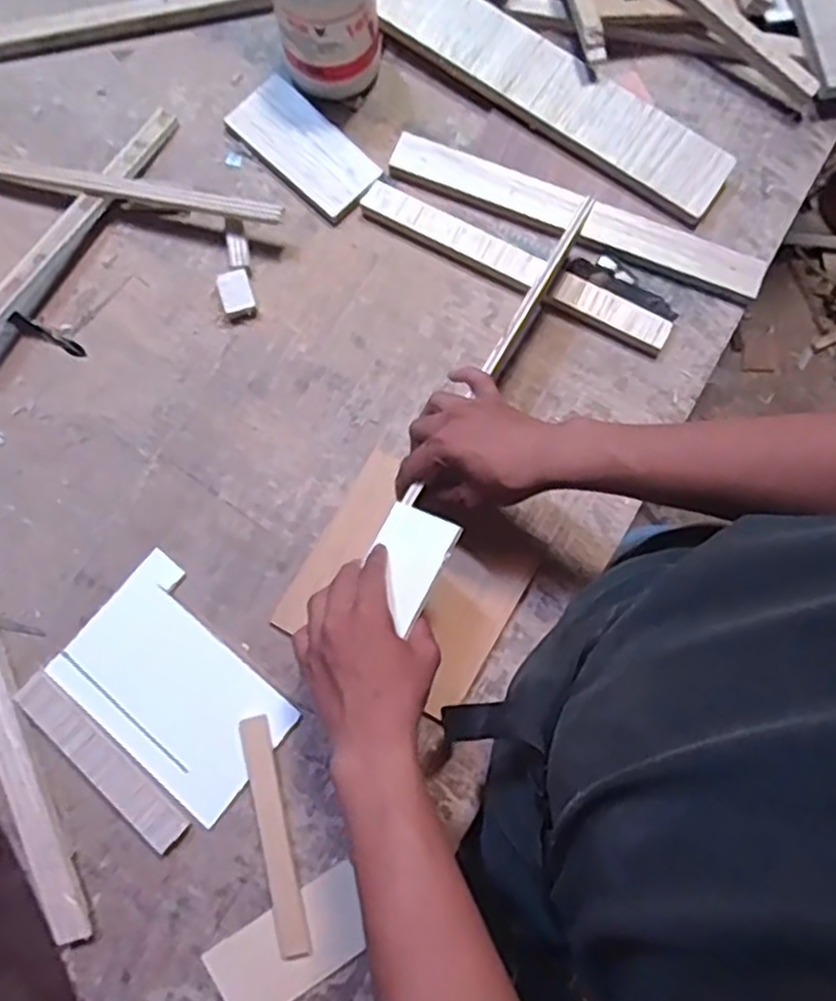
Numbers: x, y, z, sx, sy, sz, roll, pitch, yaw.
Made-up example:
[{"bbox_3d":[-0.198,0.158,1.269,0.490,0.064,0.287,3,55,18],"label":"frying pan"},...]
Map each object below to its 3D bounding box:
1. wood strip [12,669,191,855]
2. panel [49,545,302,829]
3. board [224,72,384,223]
[{"bbox_3d":[-0.270,0.222,0.598,0.182,0.015,0.036,41,82,7],"label":"wood strip"},{"bbox_3d":[-0.210,0.162,0.618,0.197,0.006,0.136,40,79,7],"label":"panel"},{"bbox_3d":[-0.114,-0.355,0.706,0.159,0.016,0.079,42,82,7],"label":"board"}]

